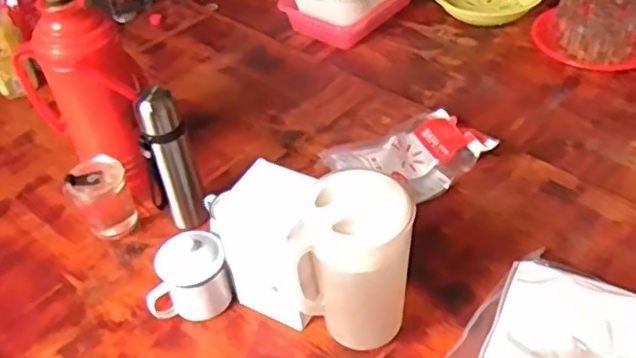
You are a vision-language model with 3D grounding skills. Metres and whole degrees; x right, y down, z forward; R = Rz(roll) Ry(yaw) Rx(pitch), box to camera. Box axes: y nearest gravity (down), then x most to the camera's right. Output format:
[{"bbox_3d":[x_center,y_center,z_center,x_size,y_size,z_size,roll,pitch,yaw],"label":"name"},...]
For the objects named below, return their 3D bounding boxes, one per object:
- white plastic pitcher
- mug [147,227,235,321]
[{"bbox_3d":[0.048,0.116,0.811,0.132,0.239,0.108,14,47,20],"label":"white plastic pitcher"},{"bbox_3d":[-0.185,0.141,0.906,0.117,0.112,0.076,-17,43,-12],"label":"mug"}]

